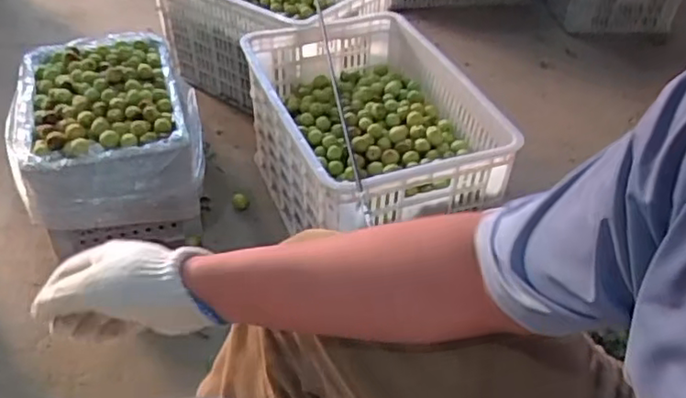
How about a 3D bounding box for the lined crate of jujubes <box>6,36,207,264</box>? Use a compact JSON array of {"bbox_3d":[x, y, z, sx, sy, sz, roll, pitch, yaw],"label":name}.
[{"bbox_3d":[-0.476,-0.122,1.315,0.347,0.253,0.464,-7,42,-11],"label":"lined crate of jujubes"}]

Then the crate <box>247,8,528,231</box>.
[{"bbox_3d":[0.057,-0.128,1.252,0.385,0.260,0.551,-15,44,-18],"label":"crate"}]

